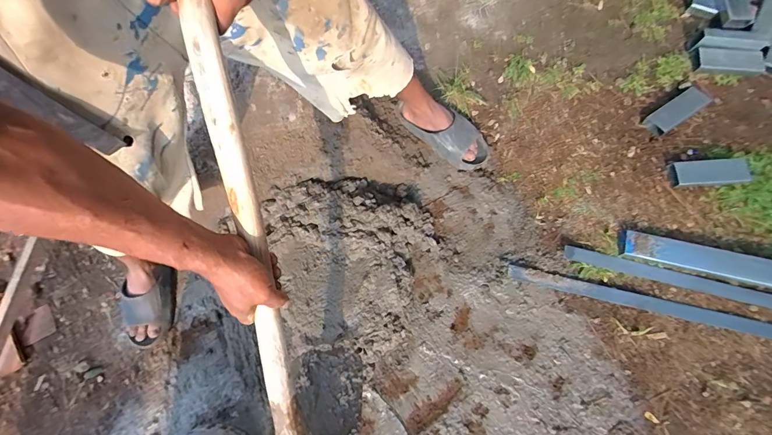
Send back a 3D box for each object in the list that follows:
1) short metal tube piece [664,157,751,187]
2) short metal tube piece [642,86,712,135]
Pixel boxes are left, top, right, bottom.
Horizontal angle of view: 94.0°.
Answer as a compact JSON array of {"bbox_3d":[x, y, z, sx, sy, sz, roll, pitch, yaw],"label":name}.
[{"bbox_3d":[0.759,-0.107,0.848,0.168,0.029,0.058,-4,74,5],"label":"short metal tube piece"},{"bbox_3d":[0.745,-0.276,0.915,0.191,0.031,0.059,-34,74,-4],"label":"short metal tube piece"}]

